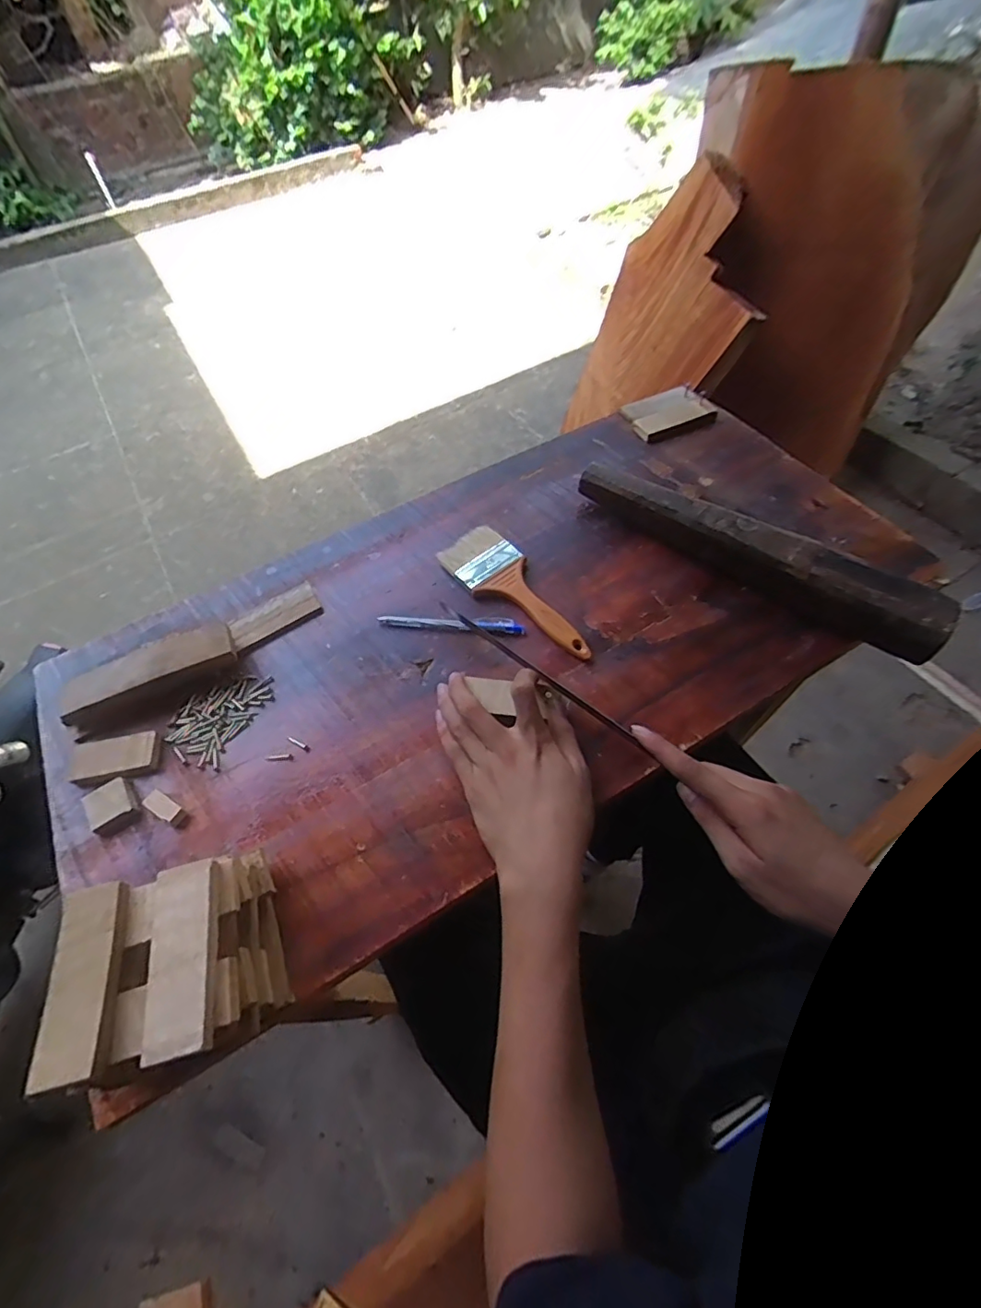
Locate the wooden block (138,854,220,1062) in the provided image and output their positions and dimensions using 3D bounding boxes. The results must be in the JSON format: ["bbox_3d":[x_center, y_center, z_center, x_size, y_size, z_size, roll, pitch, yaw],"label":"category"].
[{"bbox_3d":[-0.177,0.172,0.309,0.037,0.010,0.098,-14,57,-3],"label":"wooden block"}]

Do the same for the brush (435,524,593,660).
[{"bbox_3d":[0.029,-0.061,0.524,0.066,0.018,0.183,-39,63,-20],"label":"brush"}]

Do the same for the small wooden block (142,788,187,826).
[{"bbox_3d":[-0.256,0.121,0.426,0.033,0.012,0.015,27,62,19],"label":"small wooden block"}]

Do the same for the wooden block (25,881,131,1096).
[{"bbox_3d":[-0.226,0.180,0.300,0.037,0.012,0.095,-15,57,-4],"label":"wooden block"}]

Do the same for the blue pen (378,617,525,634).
[{"bbox_3d":[-0.037,-0.029,0.509,0.136,0.009,0.017,2,57,4],"label":"blue pen"}]

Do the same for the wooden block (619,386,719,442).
[{"bbox_3d":[0.220,-0.300,0.670,0.106,0.014,0.069,-21,58,-10],"label":"wooden block"}]

